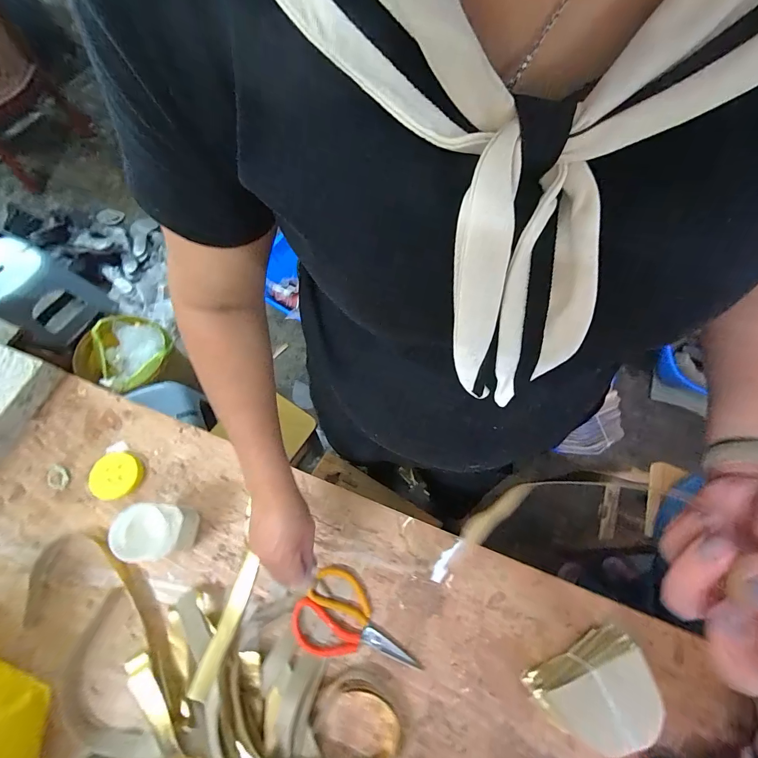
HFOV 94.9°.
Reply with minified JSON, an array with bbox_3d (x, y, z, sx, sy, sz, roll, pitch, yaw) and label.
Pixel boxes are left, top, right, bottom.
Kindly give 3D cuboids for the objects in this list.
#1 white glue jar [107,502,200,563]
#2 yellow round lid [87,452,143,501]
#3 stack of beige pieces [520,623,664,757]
[{"bbox_3d":[-0.311,0.214,0.491,0.070,0.099,0.069,1,68,-3],"label":"white glue jar"},{"bbox_3d":[-0.415,0.153,0.551,0.070,0.022,0.070,1,68,-3],"label":"yellow round lid"},{"bbox_3d":[0.286,0.415,0.457,0.144,0.077,0.096,-26,72,-12],"label":"stack of beige pieces"}]

